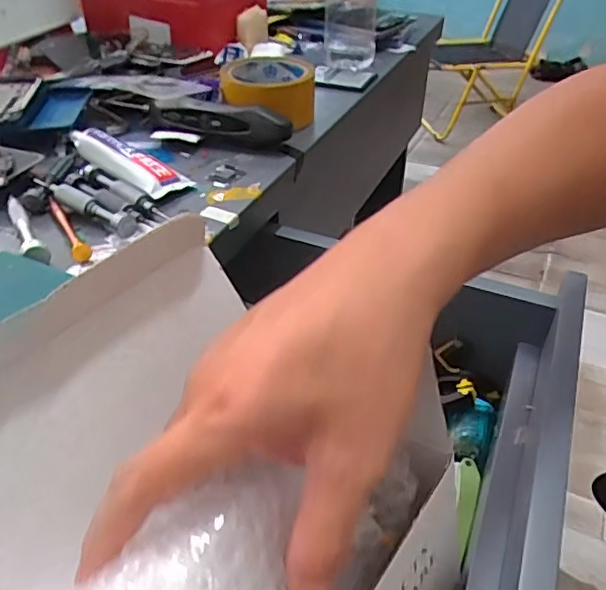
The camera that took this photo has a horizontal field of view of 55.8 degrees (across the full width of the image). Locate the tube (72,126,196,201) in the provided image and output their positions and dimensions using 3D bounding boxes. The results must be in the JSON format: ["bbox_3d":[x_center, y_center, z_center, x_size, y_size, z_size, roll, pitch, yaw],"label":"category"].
[{"bbox_3d":[-0.152,-0.120,0.496,0.044,0.024,0.126,-31,47,-34],"label":"tube"}]

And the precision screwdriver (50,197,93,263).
[{"bbox_3d":[-0.174,-0.050,0.422,0.012,0.009,0.086,-21,42,-25],"label":"precision screwdriver"}]

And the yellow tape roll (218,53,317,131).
[{"bbox_3d":[-0.031,-0.214,0.604,0.083,0.055,0.082,0,38,0],"label":"yellow tape roll"}]

